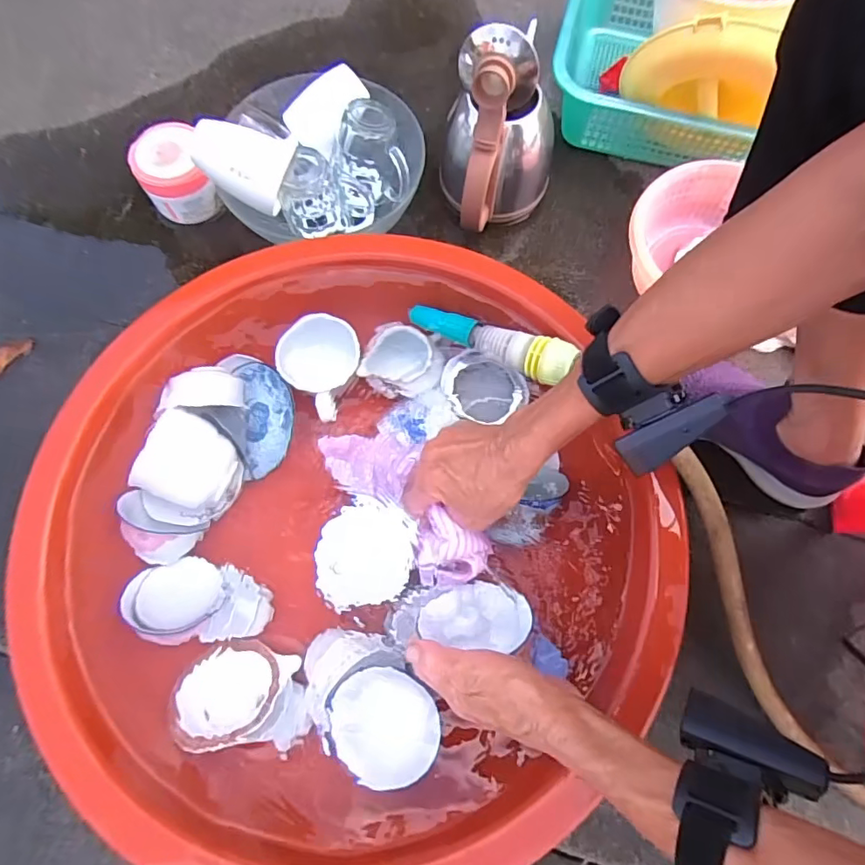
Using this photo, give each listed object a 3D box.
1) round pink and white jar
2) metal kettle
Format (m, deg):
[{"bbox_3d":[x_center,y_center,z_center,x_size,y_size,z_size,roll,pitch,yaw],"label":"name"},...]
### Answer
[{"bbox_3d":[-0.323,-0.327,0.647,0.078,0.077,0.096,-22,74,-8],"label":"round pink and white jar"},{"bbox_3d":[0.076,-0.335,0.577,0.127,0.229,0.122,6,72,1],"label":"metal kettle"}]

